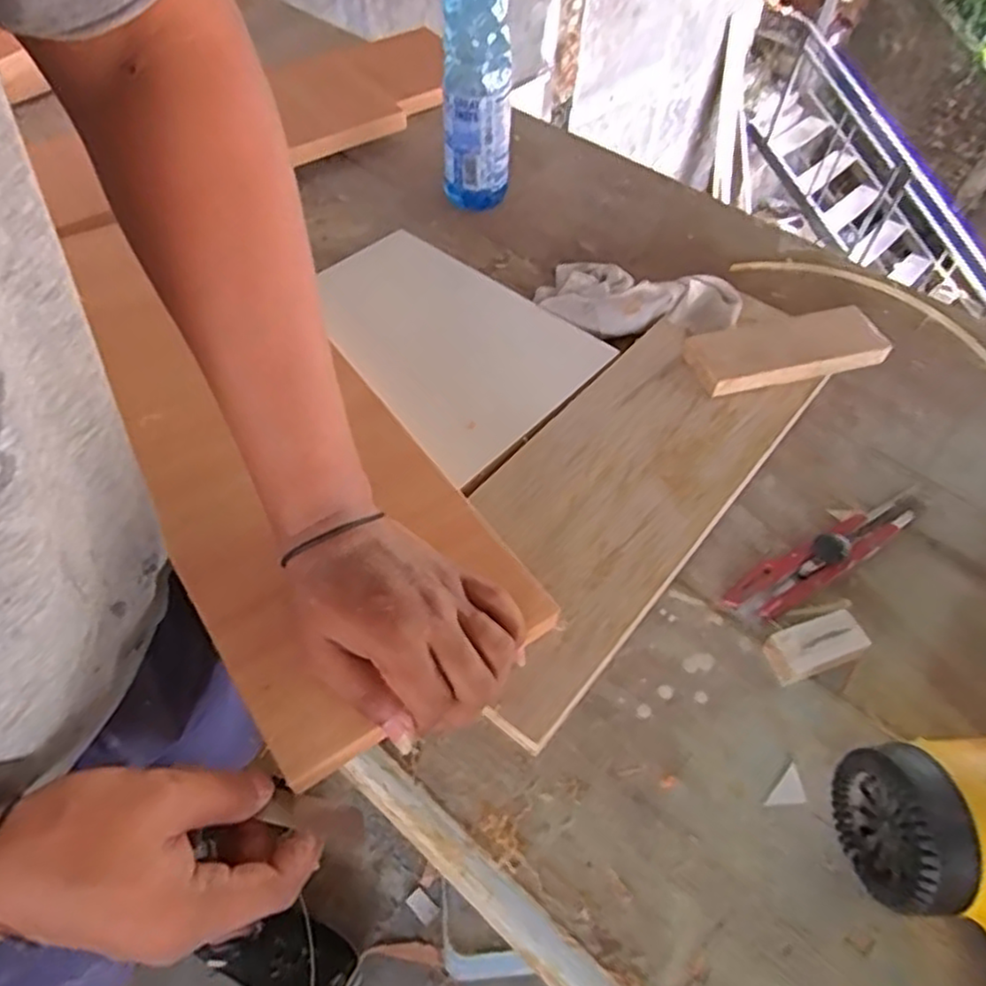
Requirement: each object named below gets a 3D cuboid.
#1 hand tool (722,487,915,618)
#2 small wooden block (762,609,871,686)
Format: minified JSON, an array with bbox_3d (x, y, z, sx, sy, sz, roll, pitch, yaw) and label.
[{"bbox_3d":[0.223,0.036,0.460,0.165,0.023,0.031,-23,57,-20],"label":"hand tool"},{"bbox_3d":[0.191,0.091,0.418,0.057,0.020,0.027,-17,55,-16],"label":"small wooden block"}]

